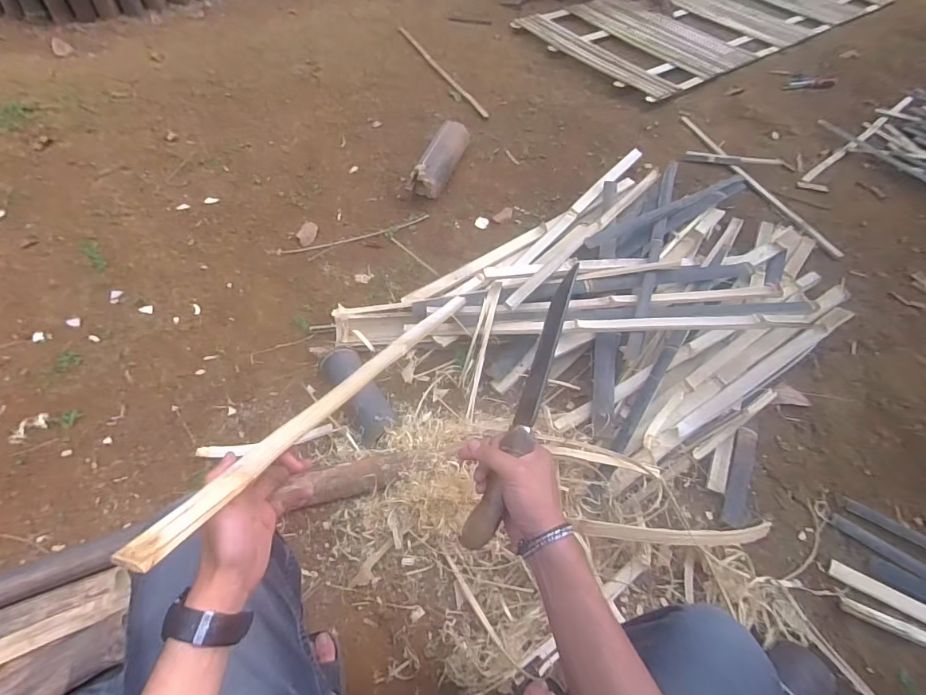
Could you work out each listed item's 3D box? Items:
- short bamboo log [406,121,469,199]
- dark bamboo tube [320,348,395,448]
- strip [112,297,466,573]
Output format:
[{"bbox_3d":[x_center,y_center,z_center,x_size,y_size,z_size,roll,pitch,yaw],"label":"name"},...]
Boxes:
[{"bbox_3d":[-0.079,-0.615,1.535,0.122,0.111,0.318,18,55,8],"label":"short bamboo log"},{"bbox_3d":[-0.229,0.099,1.030,0.092,0.072,0.262,-25,61,-21],"label":"dark bamboo tube"},{"bbox_3d":[-0.118,0.017,0.686,0.034,0.016,0.827,19,21,8],"label":"strip"}]

